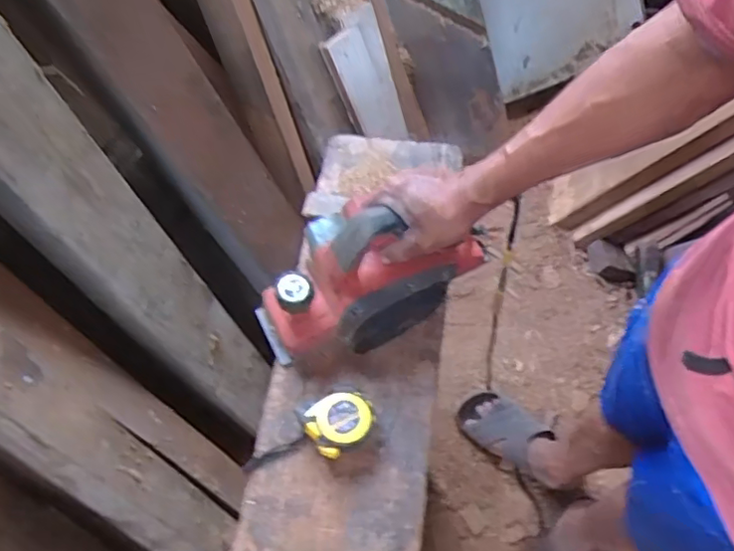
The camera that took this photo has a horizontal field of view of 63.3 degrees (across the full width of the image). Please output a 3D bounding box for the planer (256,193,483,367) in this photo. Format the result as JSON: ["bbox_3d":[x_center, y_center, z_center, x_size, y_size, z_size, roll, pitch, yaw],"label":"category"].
[{"bbox_3d":[0.008,-0.015,0.646,0.263,0.152,0.136,-22,67,-11],"label":"planer"}]

